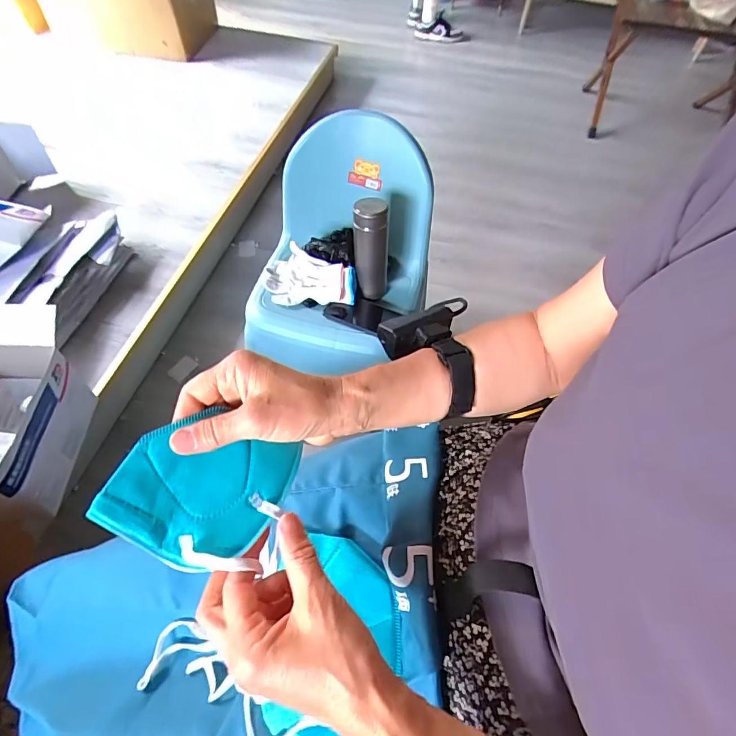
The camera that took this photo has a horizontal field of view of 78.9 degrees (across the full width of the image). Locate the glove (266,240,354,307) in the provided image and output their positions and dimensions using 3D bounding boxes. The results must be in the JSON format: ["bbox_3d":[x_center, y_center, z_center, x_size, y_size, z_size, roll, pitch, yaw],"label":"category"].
[{"bbox_3d":[-0.116,-0.188,0.892,0.181,0.069,0.104,0,56,-4],"label":"glove"}]

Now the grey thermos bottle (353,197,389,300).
[{"bbox_3d":[0.006,-0.224,0.859,0.072,0.191,0.063,8,56,2],"label":"grey thermos bottle"}]

